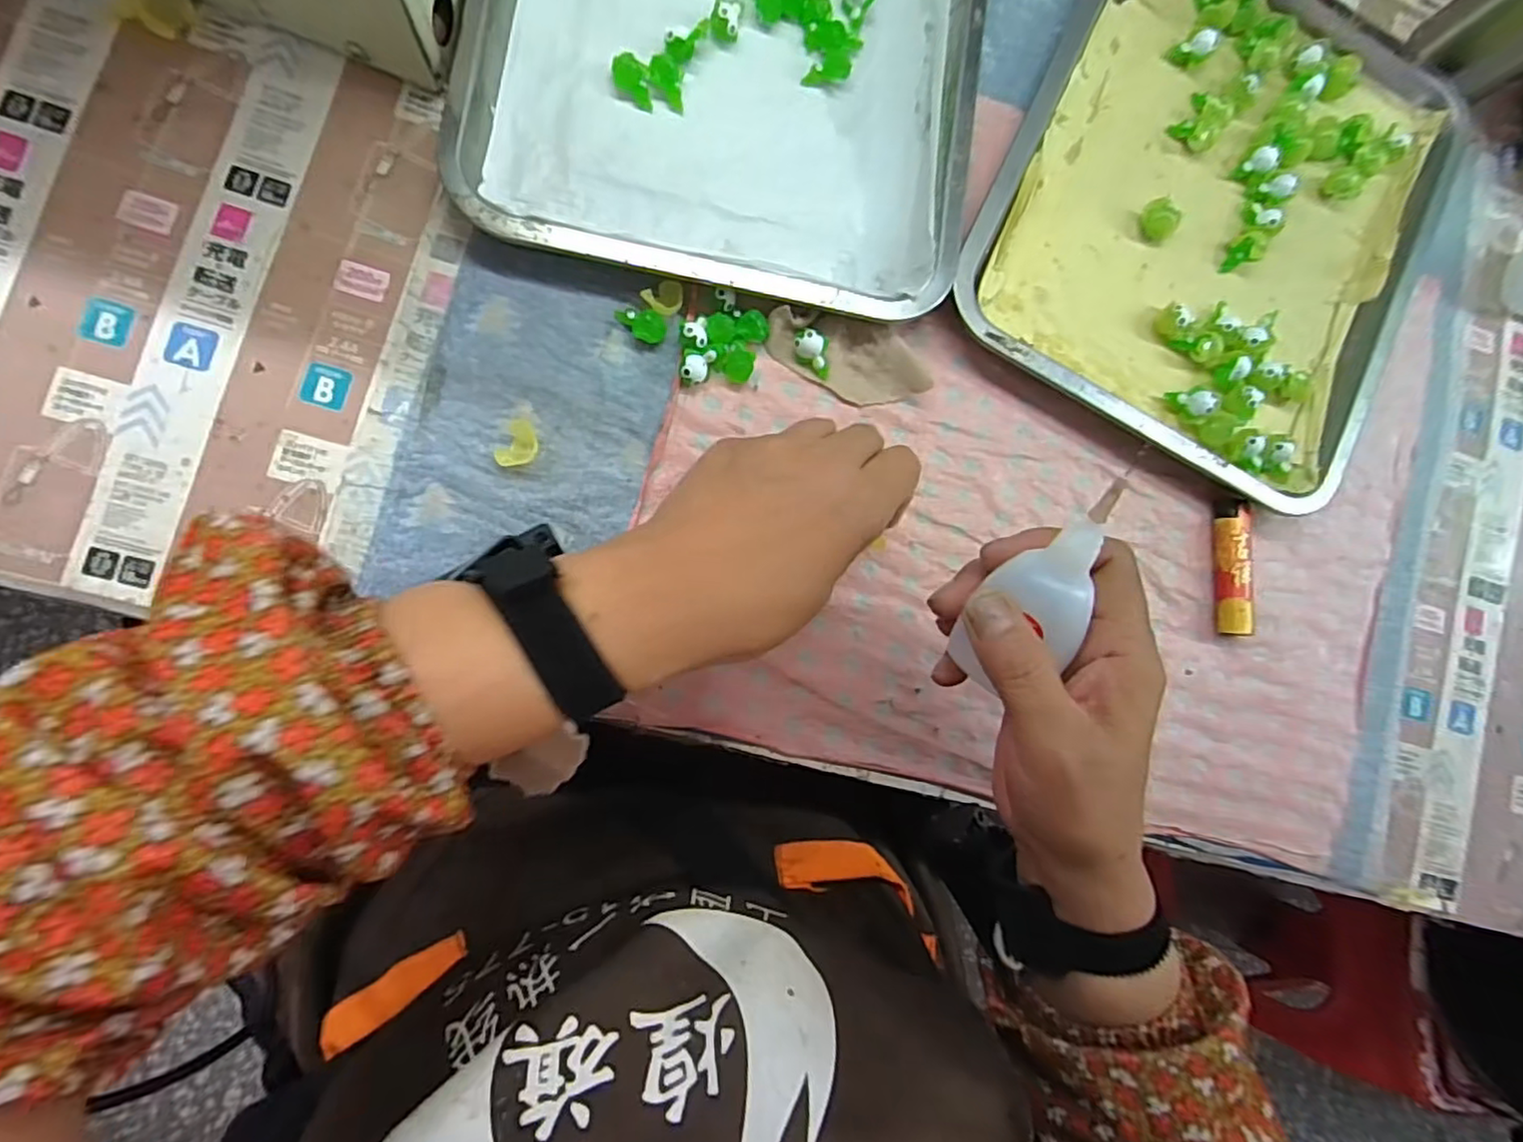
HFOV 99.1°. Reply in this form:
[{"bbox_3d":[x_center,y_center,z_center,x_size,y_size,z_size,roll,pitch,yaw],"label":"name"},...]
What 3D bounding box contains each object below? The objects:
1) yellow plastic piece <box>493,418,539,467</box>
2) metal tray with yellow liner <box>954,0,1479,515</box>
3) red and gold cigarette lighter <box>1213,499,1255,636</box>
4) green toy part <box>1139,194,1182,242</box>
[{"bbox_3d":[-0.120,-0.062,0.322,0.017,0.008,0.025,28,83,-6],"label":"yellow plastic piece"},{"bbox_3d":[0.275,-0.217,0.383,0.253,0.025,0.310,26,84,-7],"label":"metal tray with yellow liner"},{"bbox_3d":[0.274,-0.002,0.376,0.017,0.015,0.077,2,87,-9],"label":"red and gold cigarette lighter"},{"bbox_3d":[0.235,-0.207,0.382,0.016,0.015,0.022,-37,93,-9],"label":"green toy part"}]

